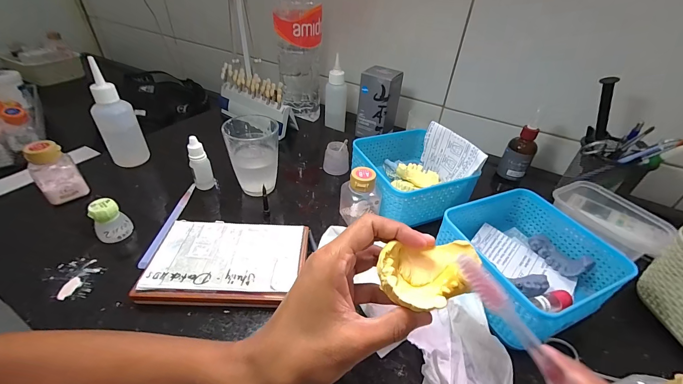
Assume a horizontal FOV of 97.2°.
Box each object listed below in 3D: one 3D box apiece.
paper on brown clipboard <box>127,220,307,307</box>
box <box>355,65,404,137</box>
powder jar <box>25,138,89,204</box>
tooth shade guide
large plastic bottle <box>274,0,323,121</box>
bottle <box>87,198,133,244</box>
[{"bbox_3d":[-0.114,0.068,0.308,0.147,0.012,0.094,4,39,-1],"label":"paper on brown clipboard"},{"bbox_3d":[0.066,-0.157,0.535,0.061,0.110,0.051,22,42,21],"label":"box"},{"bbox_3d":[-0.354,-0.025,0.371,0.034,0.071,0.045,33,48,31],"label":"powder jar"},{"bbox_3d":[-0.165,-0.170,0.558,0.175,0.082,0.051,28,45,27],"label":"tooth shade guide"},{"bbox_3d":[-0.078,-0.286,0.560,0.082,0.294,0.073,-5,40,-11],"label":"large plastic bottle"},{"bbox_3d":[-0.258,0.032,0.334,0.026,0.046,0.031,32,47,31],"label":"bottle"}]

